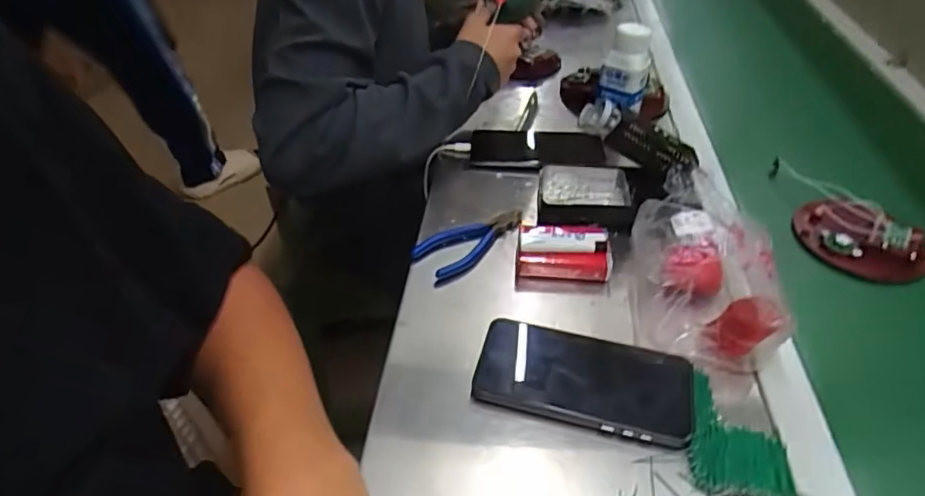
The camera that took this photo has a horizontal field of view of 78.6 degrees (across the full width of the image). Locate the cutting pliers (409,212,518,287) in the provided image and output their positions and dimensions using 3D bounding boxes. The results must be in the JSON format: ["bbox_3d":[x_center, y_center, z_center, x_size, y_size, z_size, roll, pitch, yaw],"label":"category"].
[{"bbox_3d":[0.008,-0.008,0.574,0.120,0.016,0.052,-33,52,-32],"label":"cutting pliers"}]

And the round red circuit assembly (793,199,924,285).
[{"bbox_3d":[0.396,-0.005,0.568,0.119,0.033,0.072,29,71,34],"label":"round red circuit assembly"}]

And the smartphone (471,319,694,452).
[{"bbox_3d":[0.095,0.101,0.447,0.163,0.018,0.083,12,43,12],"label":"smartphone"}]

